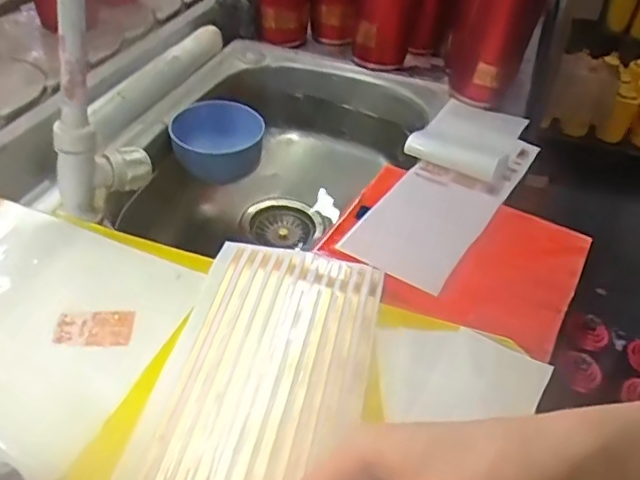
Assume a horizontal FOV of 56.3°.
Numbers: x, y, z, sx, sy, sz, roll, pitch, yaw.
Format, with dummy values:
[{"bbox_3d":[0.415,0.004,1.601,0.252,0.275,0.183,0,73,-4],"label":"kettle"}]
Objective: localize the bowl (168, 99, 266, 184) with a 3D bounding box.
[{"bbox_3d":[-0.125,-0.124,0.730,0.109,0.062,0.112,-2,42,-11],"label":"bowl"}]

